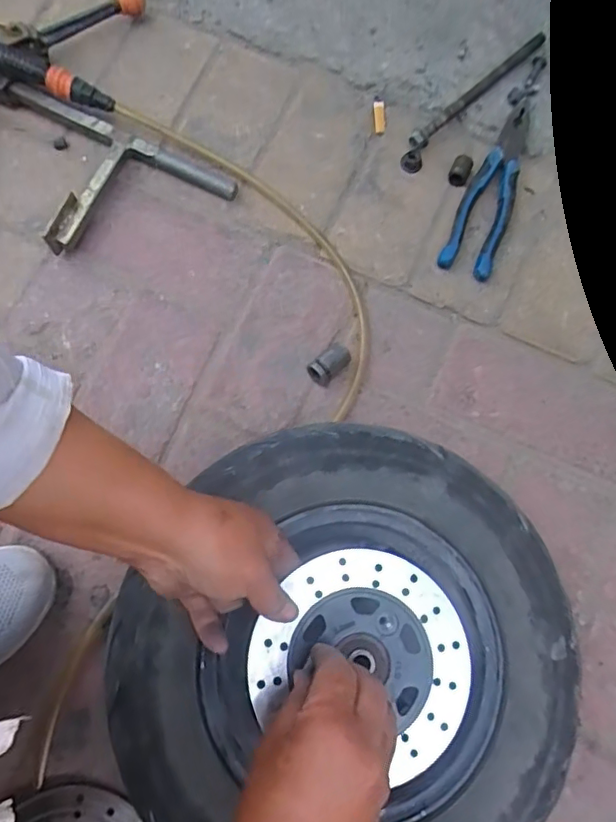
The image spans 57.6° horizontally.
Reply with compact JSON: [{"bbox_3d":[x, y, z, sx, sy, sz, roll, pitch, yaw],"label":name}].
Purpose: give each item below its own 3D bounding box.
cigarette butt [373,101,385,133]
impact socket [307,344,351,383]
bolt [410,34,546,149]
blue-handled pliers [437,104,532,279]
[{"bbox_3d":[0.078,-0.320,0.610,0.012,0.006,0.038,-3,77,-1],"label":"cigarette butt"},{"bbox_3d":[0.021,-0.044,0.530,0.042,0.017,0.022,-39,81,-9],"label":"impact socket"},{"bbox_3d":[0.185,-0.347,0.603,0.206,0.014,0.015,-43,81,-9],"label":"bolt"},{"bbox_3d":[0.188,-0.228,0.571,0.050,0.016,0.197,21,78,4],"label":"blue-handled pliers"}]

